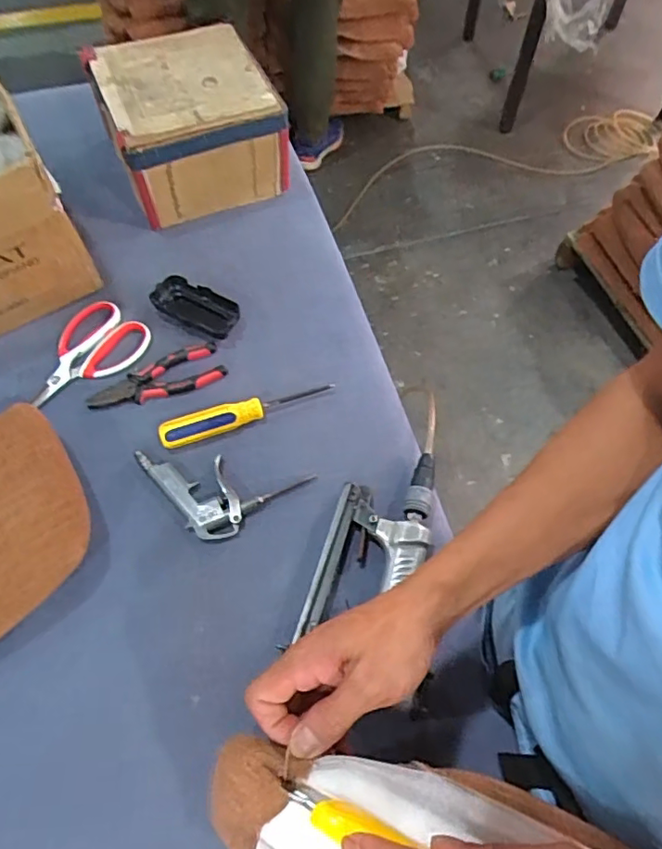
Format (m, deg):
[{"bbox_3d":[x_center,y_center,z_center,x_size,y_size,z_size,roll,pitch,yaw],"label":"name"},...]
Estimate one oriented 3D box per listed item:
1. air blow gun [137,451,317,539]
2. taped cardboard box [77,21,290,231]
[{"bbox_3d":[-0.123,0.074,0.597,0.183,0.016,0.091,13,62,6],"label":"air blow gun"},{"bbox_3d":[-0.194,-0.411,0.790,0.210,0.152,0.203,-22,65,-12],"label":"taped cardboard box"}]

